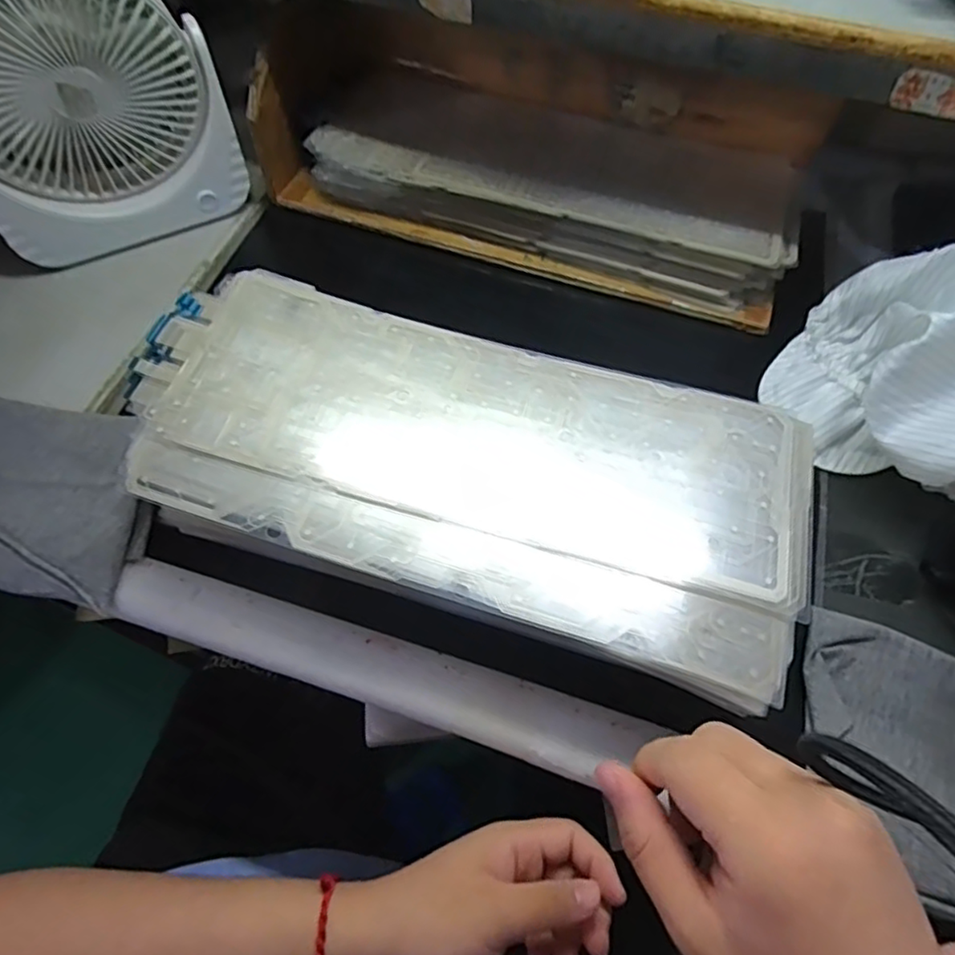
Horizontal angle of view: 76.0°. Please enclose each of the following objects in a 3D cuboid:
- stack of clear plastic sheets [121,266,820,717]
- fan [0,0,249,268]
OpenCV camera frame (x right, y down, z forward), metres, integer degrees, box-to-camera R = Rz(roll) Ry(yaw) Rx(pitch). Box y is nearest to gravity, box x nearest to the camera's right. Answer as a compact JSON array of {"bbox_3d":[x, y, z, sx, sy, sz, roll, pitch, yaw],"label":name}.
[{"bbox_3d":[-0.008,-0.016,0.341,0.371,0.017,0.171,16,61,7],"label":"stack of clear plastic sheets"},{"bbox_3d":[-0.277,-0.260,0.433,0.186,0.182,0.055,-23,64,-14],"label":"fan"}]

